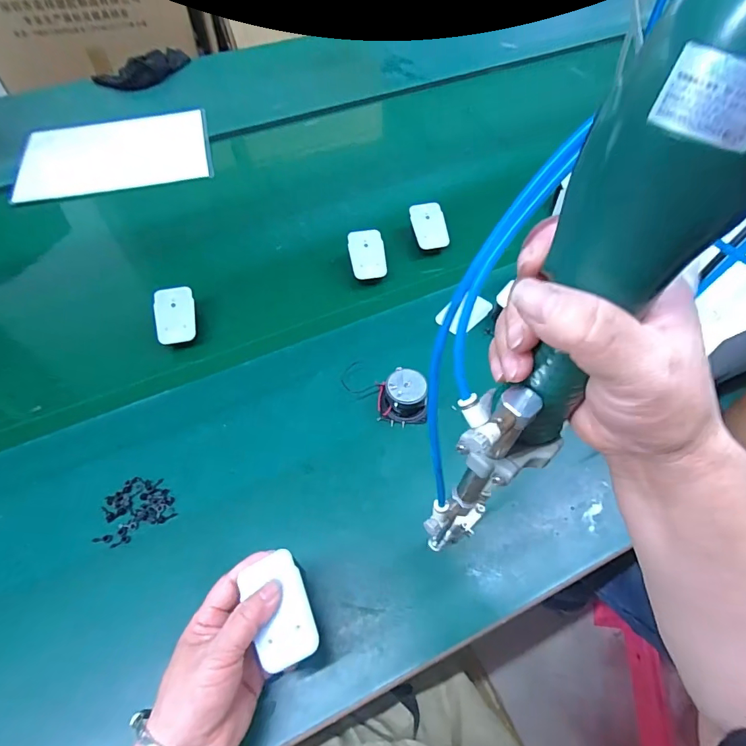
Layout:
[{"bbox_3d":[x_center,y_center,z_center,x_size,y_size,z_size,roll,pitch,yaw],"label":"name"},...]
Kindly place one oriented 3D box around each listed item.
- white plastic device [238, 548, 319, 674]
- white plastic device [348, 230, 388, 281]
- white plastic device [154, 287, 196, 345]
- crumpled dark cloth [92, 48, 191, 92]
[{"bbox_3d":[-0.064,0.162,0.309,0.040,0.014,0.067,-21,60,-15],"label":"white plastic device"},{"bbox_3d":[-0.007,-0.157,0.595,0.045,0.005,0.068,-9,82,-4],"label":"white plastic device"},{"bbox_3d":[-0.236,-0.068,0.537,0.045,0.006,0.066,-11,88,-18],"label":"white plastic device"},{"bbox_3d":[-0.463,-0.619,0.914,0.197,0.042,0.064,-29,60,-17],"label":"crumpled dark cloth"}]

